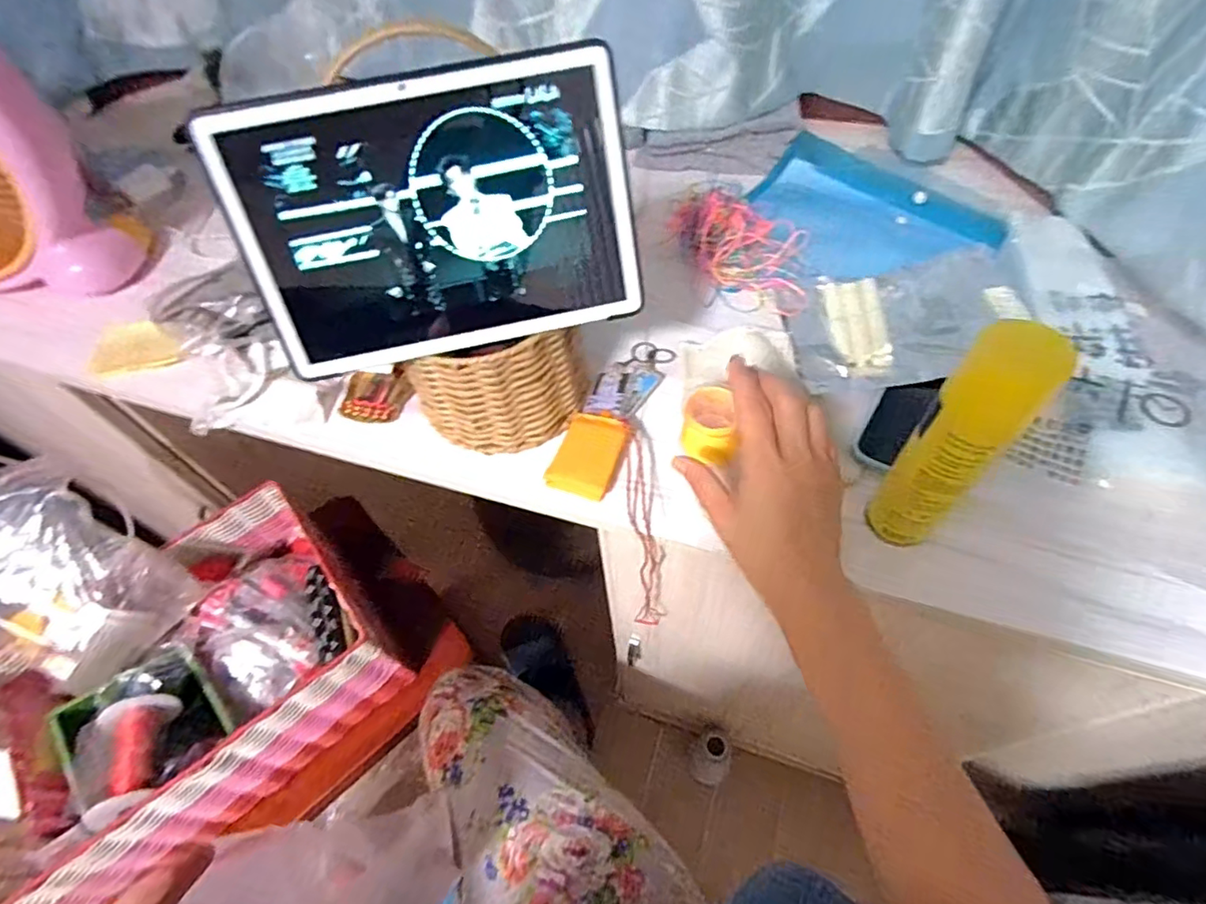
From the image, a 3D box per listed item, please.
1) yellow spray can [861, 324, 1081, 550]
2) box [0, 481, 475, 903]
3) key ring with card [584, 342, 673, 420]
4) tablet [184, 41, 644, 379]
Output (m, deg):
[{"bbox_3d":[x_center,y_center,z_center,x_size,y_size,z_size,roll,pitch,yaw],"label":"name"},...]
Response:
[{"bbox_3d":[0.206,-0.002,0.341,0.042,0.163,0.036,31,64,23],"label":"yellow spray can"},{"bbox_3d":[-0.428,0.255,0.642,0.365,0.186,0.287,-35,60,-18],"label":"box"},{"bbox_3d":[0.023,-0.063,0.507,0.048,0.014,0.099,27,62,21],"label":"key ring with card"},{"bbox_3d":[-0.100,-0.141,0.357,0.235,0.155,0.008,-12,28,-3],"label":"tablet"}]

